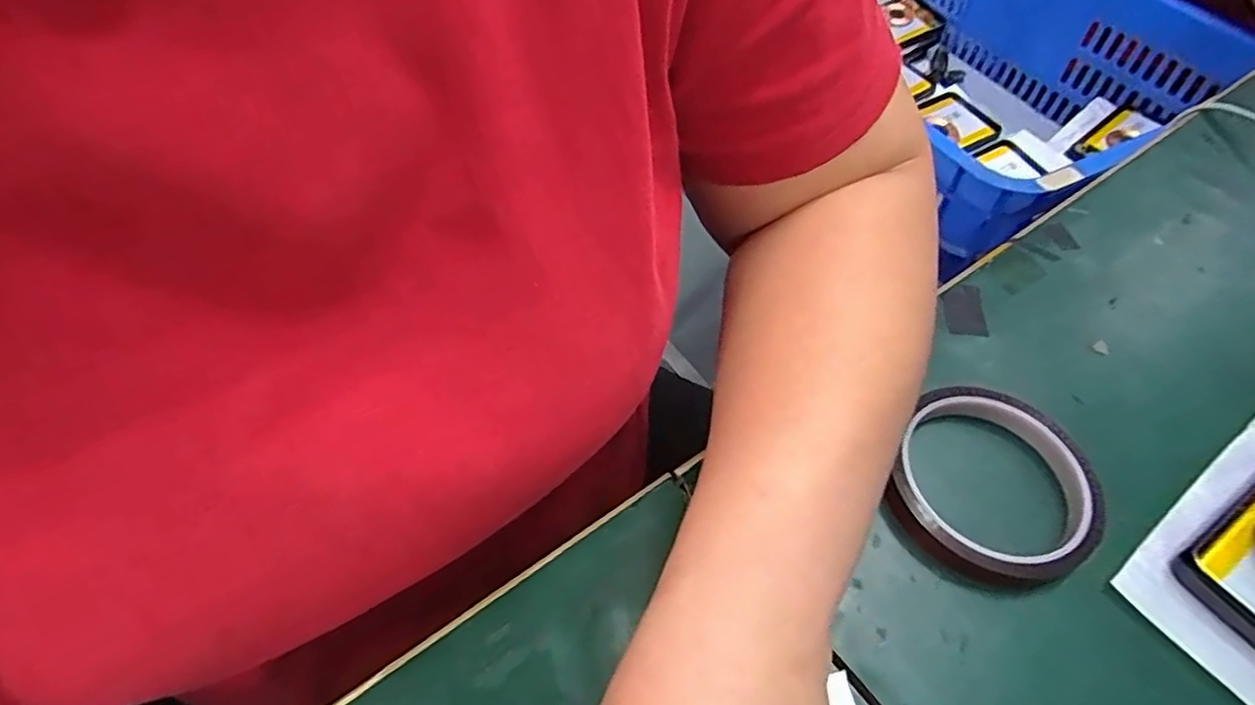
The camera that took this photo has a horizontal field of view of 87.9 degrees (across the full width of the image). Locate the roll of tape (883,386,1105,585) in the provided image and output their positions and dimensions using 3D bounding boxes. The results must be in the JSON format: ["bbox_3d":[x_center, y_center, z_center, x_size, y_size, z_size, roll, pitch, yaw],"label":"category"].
[{"bbox_3d":[0.167,0.061,0.295,0.085,0.018,0.092,0,53,0],"label":"roll of tape"}]

